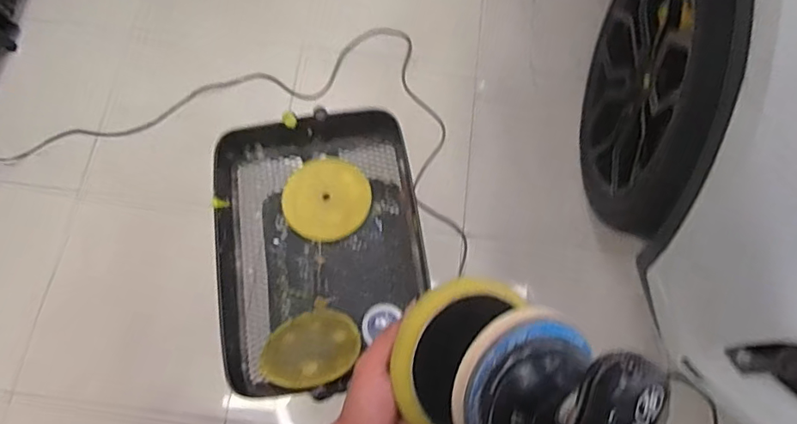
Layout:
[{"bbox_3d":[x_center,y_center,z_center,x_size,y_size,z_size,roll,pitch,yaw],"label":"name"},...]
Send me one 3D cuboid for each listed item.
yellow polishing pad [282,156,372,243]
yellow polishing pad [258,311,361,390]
[{"bbox_3d":[-0.122,-0.023,0.905,0.146,0.023,0.144,-2,72,-3],"label":"yellow polishing pad"},{"bbox_3d":[-0.134,0.203,0.792,0.149,0.015,0.137,-14,36,1],"label":"yellow polishing pad"}]

